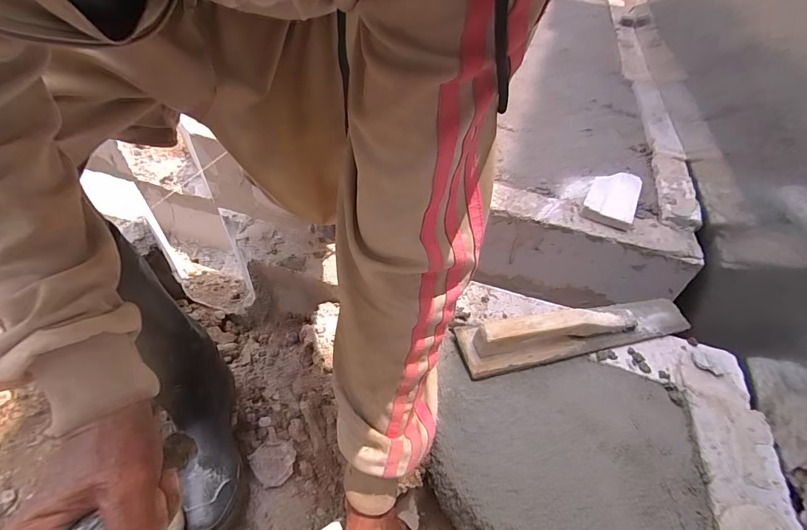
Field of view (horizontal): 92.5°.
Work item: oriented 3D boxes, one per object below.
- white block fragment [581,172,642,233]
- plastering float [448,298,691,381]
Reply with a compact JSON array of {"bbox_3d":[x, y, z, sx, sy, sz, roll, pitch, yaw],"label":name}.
[{"bbox_3d":[0.453,-0.146,0.842,0.098,0.034,0.194,23,48,16],"label":"white block fragment"},{"bbox_3d":[0.273,0.089,0.583,0.390,0.067,0.067,-9,48,-13],"label":"plastering float"}]

